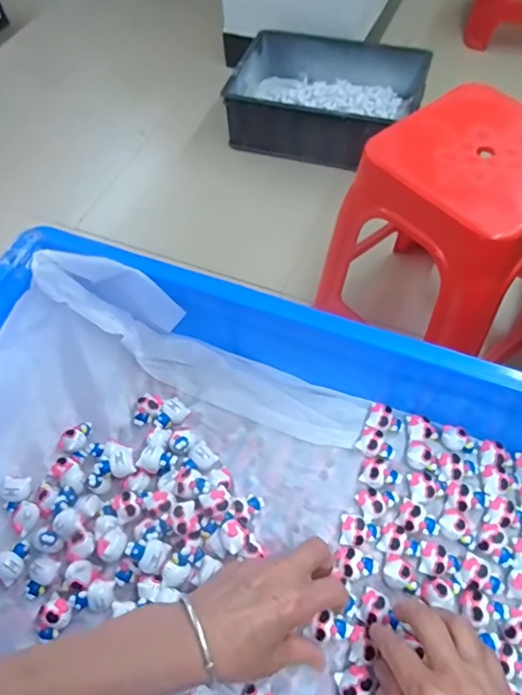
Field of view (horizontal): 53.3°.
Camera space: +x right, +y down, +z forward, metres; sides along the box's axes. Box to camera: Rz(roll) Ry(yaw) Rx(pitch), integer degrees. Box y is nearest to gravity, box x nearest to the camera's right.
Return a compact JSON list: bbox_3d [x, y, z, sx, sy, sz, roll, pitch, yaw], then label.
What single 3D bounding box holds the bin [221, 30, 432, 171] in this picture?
[{"bbox_3d":[0.196,-0.722,1.491,0.497,0.156,0.402,15,60,13],"label":"bin"}]

